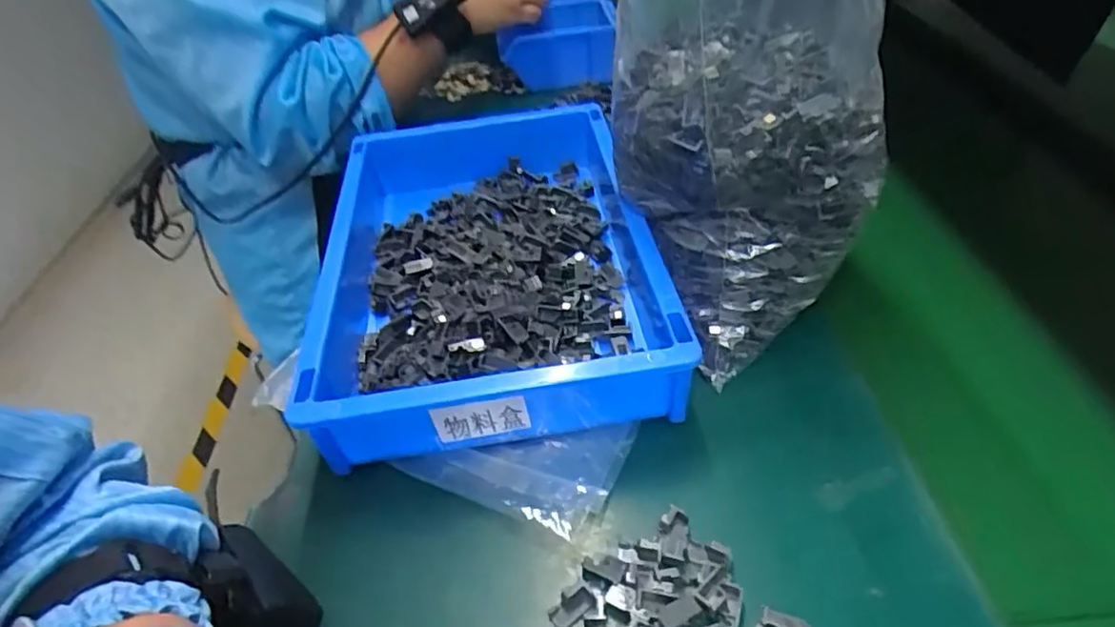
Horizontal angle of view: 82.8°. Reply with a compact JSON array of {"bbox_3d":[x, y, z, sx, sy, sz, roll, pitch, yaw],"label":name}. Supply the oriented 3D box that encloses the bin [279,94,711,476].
[{"bbox_3d":[-0.049,-0.043,0.445,0.208,0.071,0.311,-7,43,-3],"label":"bin"}]

